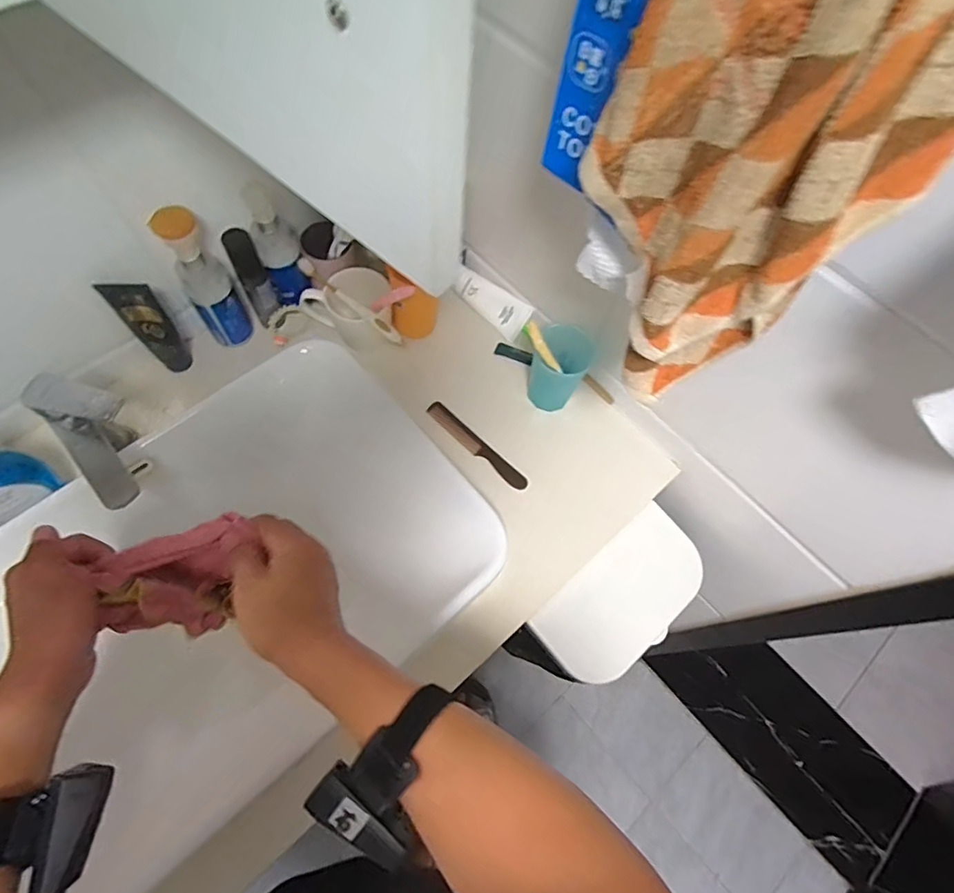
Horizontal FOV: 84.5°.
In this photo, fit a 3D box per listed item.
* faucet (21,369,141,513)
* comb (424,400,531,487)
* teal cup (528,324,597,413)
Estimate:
[{"bbox_3d":[-0.406,0.001,0.581,0.062,0.113,0.165,-40,75,-19],"label":"faucet"},{"bbox_3d":[0.000,-0.001,0.719,0.170,0.007,0.027,41,70,13],"label":"comb"},{"bbox_3d":[0.114,-0.106,0.721,0.076,0.094,0.080,21,67,5],"label":"teal cup"}]

